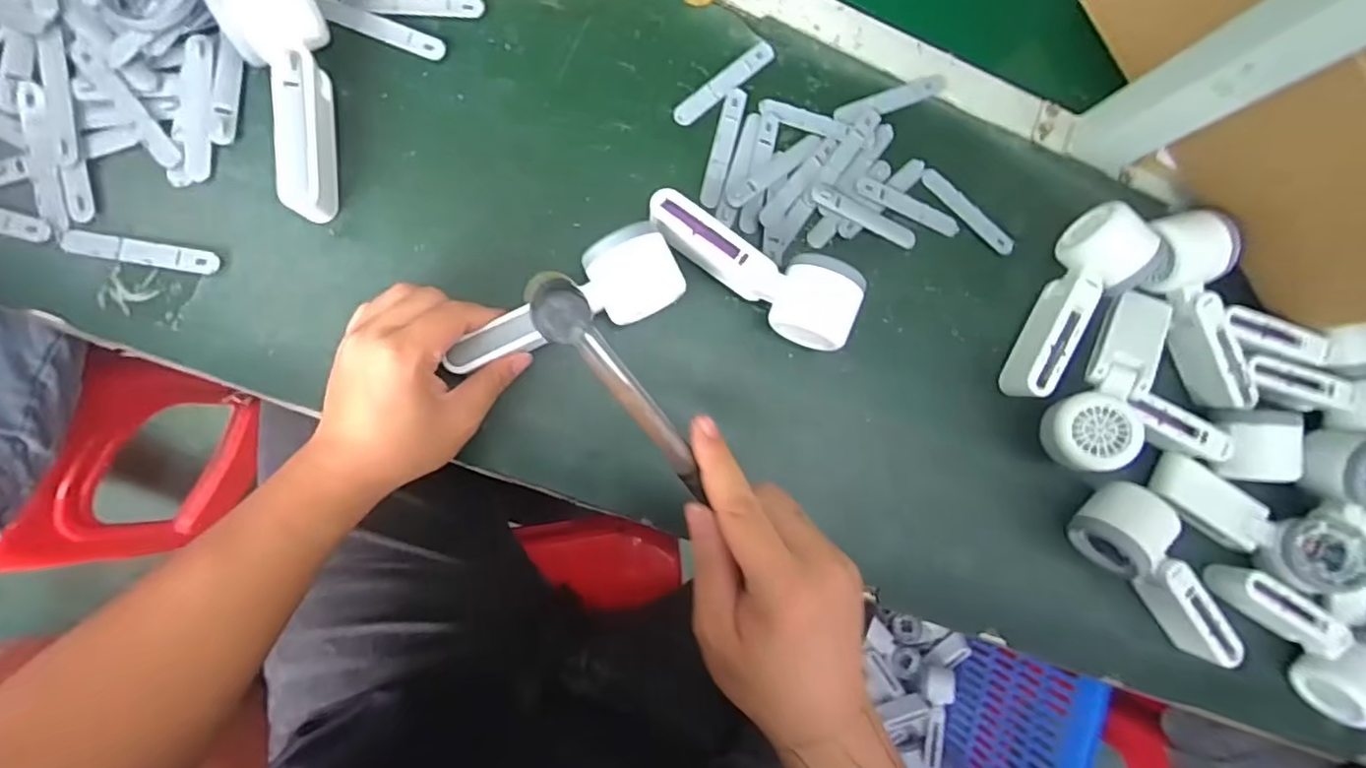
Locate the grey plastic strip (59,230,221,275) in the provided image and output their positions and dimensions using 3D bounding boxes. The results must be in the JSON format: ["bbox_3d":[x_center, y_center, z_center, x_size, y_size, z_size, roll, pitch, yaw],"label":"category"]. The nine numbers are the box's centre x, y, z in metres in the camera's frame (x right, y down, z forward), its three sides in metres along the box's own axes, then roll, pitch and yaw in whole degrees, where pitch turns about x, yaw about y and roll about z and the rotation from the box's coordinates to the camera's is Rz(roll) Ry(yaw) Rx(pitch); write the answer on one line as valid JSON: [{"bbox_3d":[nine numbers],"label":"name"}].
[{"bbox_3d":[-0.361,-0.088,0.408,0.093,0.004,0.017,8,87,-9],"label":"grey plastic strip"}]

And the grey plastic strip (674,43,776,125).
[{"bbox_3d":[0.032,-0.235,0.476,0.095,0.006,0.017,-40,94,-8],"label":"grey plastic strip"}]

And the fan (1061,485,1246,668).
[{"bbox_3d":[0.384,0.156,0.488,0.059,0.050,0.164,-42,95,-8],"label":"fan"}]

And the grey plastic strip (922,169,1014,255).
[{"bbox_3d":[0.235,-0.142,0.502,0.094,0.005,0.017,42,82,-1],"label":"grey plastic strip"}]

